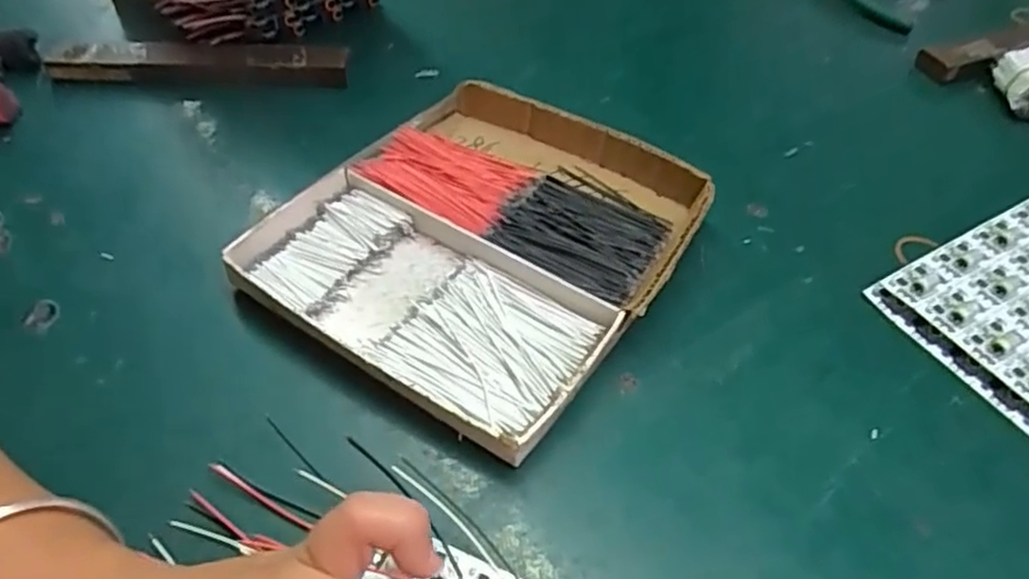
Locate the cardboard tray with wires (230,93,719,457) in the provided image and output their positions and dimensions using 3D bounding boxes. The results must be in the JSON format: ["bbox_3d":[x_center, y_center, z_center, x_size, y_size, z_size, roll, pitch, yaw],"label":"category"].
[{"bbox_3d":[-0.016,-0.029,0.376,0.188,0.027,0.205,27,54,23],"label":"cardboard tray with wires"}]

